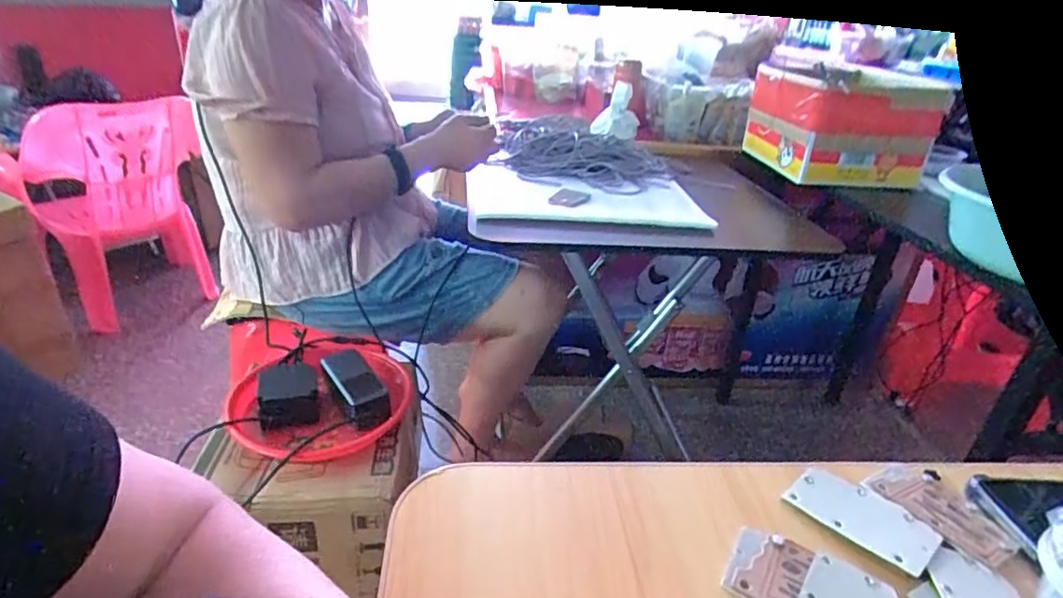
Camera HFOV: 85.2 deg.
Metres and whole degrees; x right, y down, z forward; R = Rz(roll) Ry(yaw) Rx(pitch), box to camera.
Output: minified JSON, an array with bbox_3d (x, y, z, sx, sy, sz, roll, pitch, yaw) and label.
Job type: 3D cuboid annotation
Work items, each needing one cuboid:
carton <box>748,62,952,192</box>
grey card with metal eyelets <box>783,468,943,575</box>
[{"bbox_3d":[0.593,-0.341,1.147,0.238,0.172,0.292,2,28,-4],"label":"carton"},{"bbox_3d":[0.219,0.143,0.385,0.053,0.004,0.084,-18,33,-40],"label":"grey card with metal eyelets"}]

